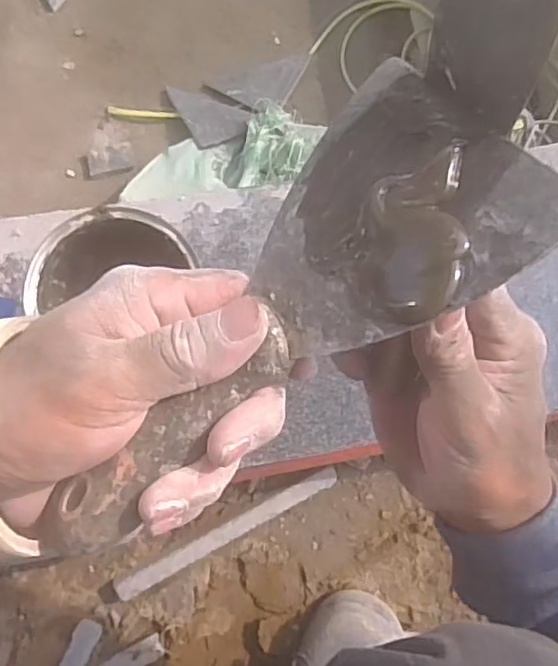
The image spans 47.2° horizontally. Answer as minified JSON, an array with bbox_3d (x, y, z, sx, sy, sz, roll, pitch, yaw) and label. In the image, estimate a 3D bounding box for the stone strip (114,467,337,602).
[{"bbox_3d":[-0.047,0.184,0.594,0.220,0.020,0.020,-27,84,-7],"label":"stone strip"}]

